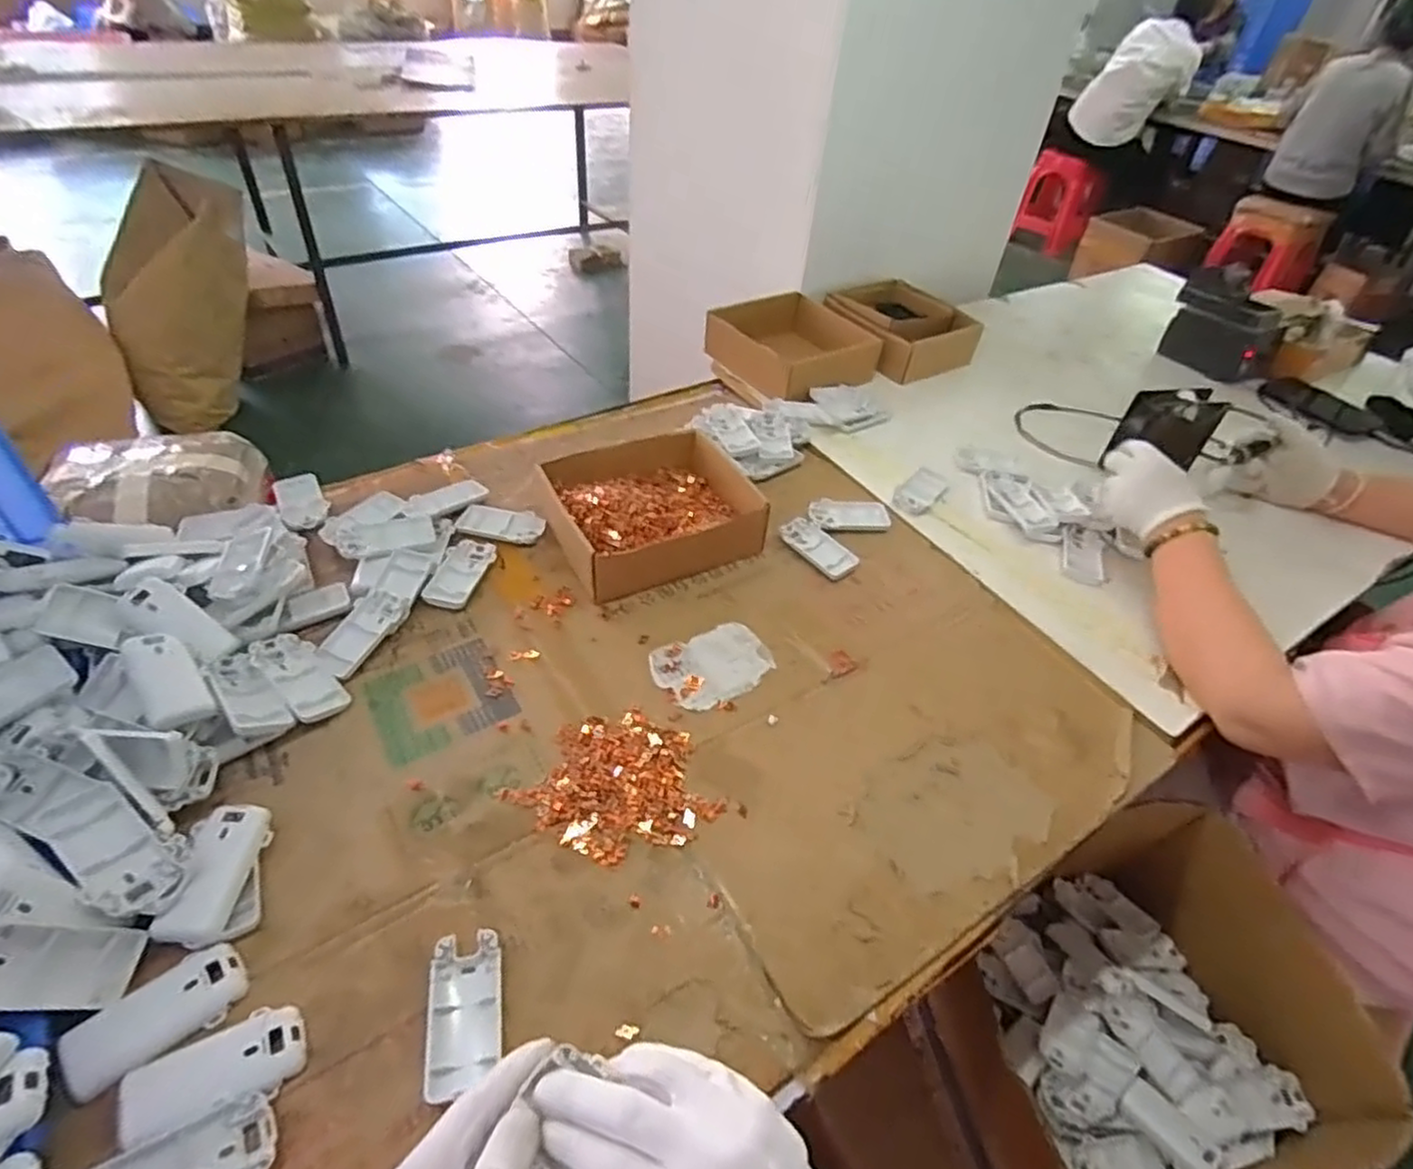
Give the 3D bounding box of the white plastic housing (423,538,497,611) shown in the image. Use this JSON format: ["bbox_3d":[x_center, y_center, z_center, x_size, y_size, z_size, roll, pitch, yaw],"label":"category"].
[{"bbox_3d":[-0.258,-0.013,0.747,0.045,0.012,0.101,9,44,2],"label":"white plastic housing"}]

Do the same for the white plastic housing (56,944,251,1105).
[{"bbox_3d":[-0.349,0.274,0.452,0.094,0.019,0.048,-31,55,-33],"label":"white plastic housing"}]

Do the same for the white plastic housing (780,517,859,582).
[{"bbox_3d":[0.127,-0.043,0.816,0.094,0.010,0.049,36,51,28],"label":"white plastic housing"}]

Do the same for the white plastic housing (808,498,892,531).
[{"bbox_3d":[0.176,-0.085,0.871,0.101,0.009,0.053,1,44,-6],"label":"white plastic housing"}]

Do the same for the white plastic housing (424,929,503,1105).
[{"bbox_3d":[-0.159,0.281,0.469,0.046,0.016,0.092,-4,44,-11],"label":"white plastic housing"}]

